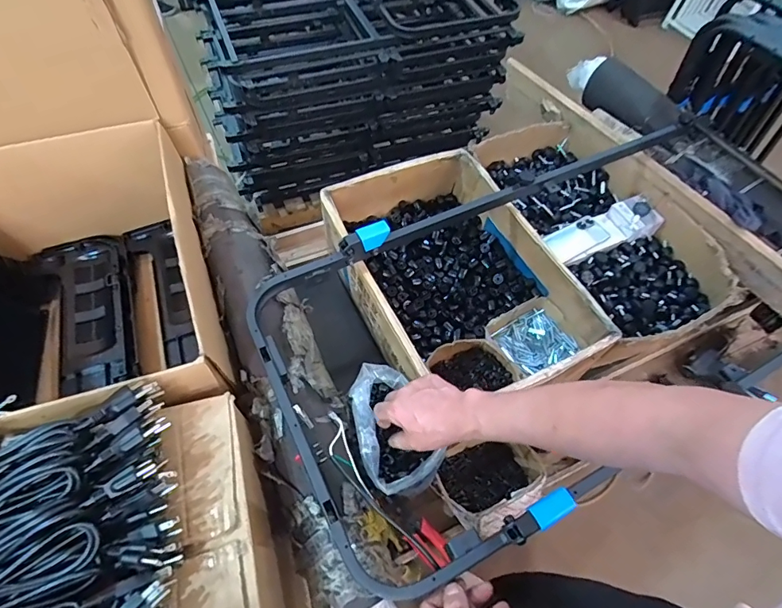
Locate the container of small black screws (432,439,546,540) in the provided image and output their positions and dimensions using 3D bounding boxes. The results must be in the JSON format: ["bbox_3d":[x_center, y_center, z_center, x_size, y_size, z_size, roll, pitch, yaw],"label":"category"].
[{"bbox_3d":[0.166,0.290,0.753,0.178,0.083,0.136,-23,62,-16],"label":"container of small black screws"}]

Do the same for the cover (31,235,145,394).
[{"bbox_3d":[-0.584,0.007,0.882,0.162,0.039,0.391,-23,61,-15],"label":"cover"}]

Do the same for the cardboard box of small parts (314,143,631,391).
[{"bbox_3d":[0.115,-0.053,0.886,0.350,0.149,0.512,-21,61,-15],"label":"cardboard box of small parts"}]

